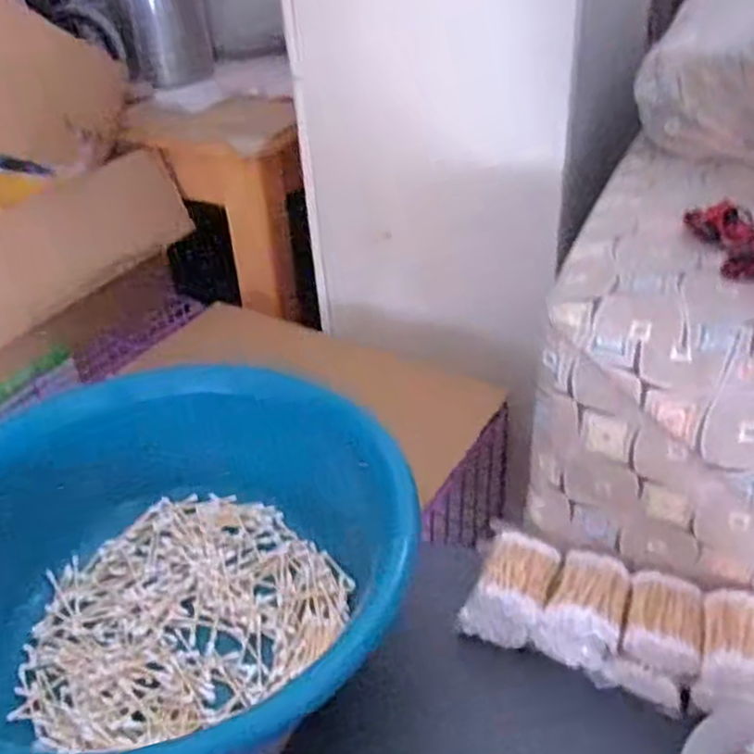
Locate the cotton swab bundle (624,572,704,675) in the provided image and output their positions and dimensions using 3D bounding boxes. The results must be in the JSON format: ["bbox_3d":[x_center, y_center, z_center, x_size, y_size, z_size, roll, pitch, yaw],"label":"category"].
[{"bbox_3d":[0.234,0.197,0.602,0.057,0.028,0.072,11,38,19],"label":"cotton swab bundle"}]

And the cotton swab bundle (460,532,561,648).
[{"bbox_3d":[0.119,0.186,0.649,0.068,0.062,0.079,14,40,23],"label":"cotton swab bundle"}]

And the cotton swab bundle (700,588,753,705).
[{"bbox_3d":[0.289,0.214,0.582,0.062,0.057,0.080,11,38,19],"label":"cotton swab bundle"}]

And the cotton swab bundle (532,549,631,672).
[{"bbox_3d":[0.175,0.196,0.628,0.067,0.061,0.078,13,39,21],"label":"cotton swab bundle"}]

